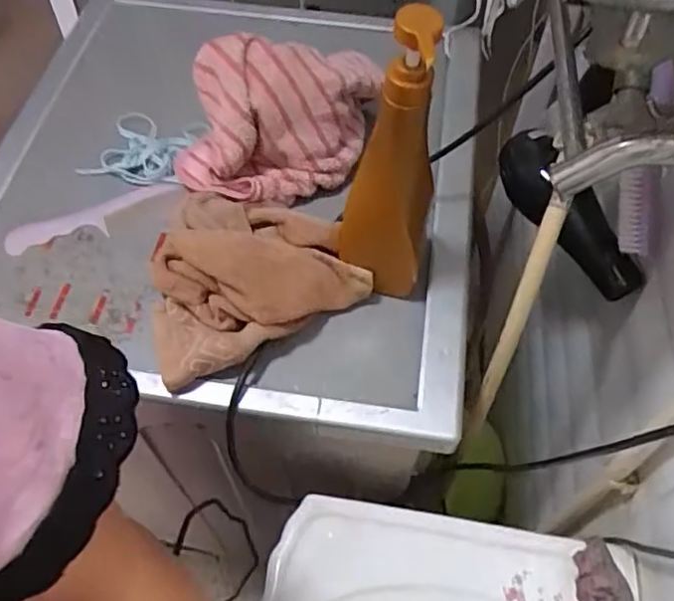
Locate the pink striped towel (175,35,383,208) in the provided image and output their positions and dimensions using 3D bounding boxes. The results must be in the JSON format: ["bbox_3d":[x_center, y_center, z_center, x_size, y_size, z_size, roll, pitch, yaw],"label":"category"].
[{"bbox_3d":[-0.056,-0.206,0.680,0.230,0.122,0.147,-32,62,-20],"label":"pink striped towel"}]

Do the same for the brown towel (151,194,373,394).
[{"bbox_3d":[-0.102,-0.034,0.613,0.207,0.051,0.177,-29,64,-19],"label":"brown towel"}]

